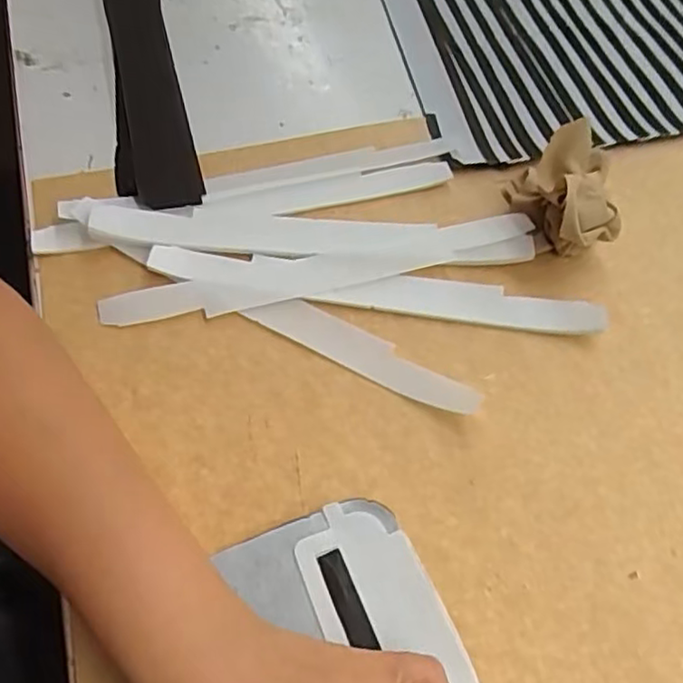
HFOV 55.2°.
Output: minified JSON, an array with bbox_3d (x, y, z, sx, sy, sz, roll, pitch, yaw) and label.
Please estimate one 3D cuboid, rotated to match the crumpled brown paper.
[{"bbox_3d":[0.135,-0.090,0.390,0.059,0.057,0.079,6,59,4],"label":"crumpled brown paper"}]

